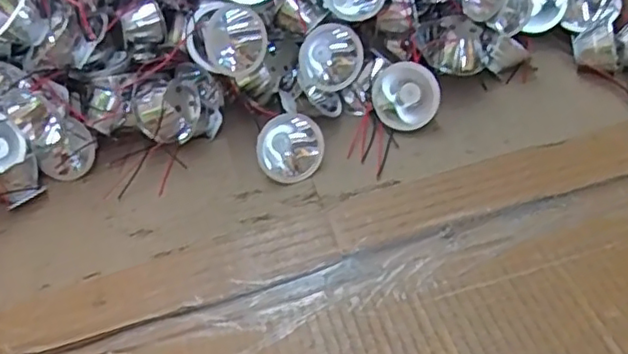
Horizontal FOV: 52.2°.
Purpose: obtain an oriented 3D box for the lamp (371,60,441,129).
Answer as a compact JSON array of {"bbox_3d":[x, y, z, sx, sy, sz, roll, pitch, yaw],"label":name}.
[{"bbox_3d":[0.065,-0.056,0.444,0.044,0.044,0.031,3,9,14],"label":"lamp"}]

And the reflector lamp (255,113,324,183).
[{"bbox_3d":[-0.018,-0.021,0.425,0.043,0.043,0.030,-23,16,-7],"label":"reflector lamp"}]

